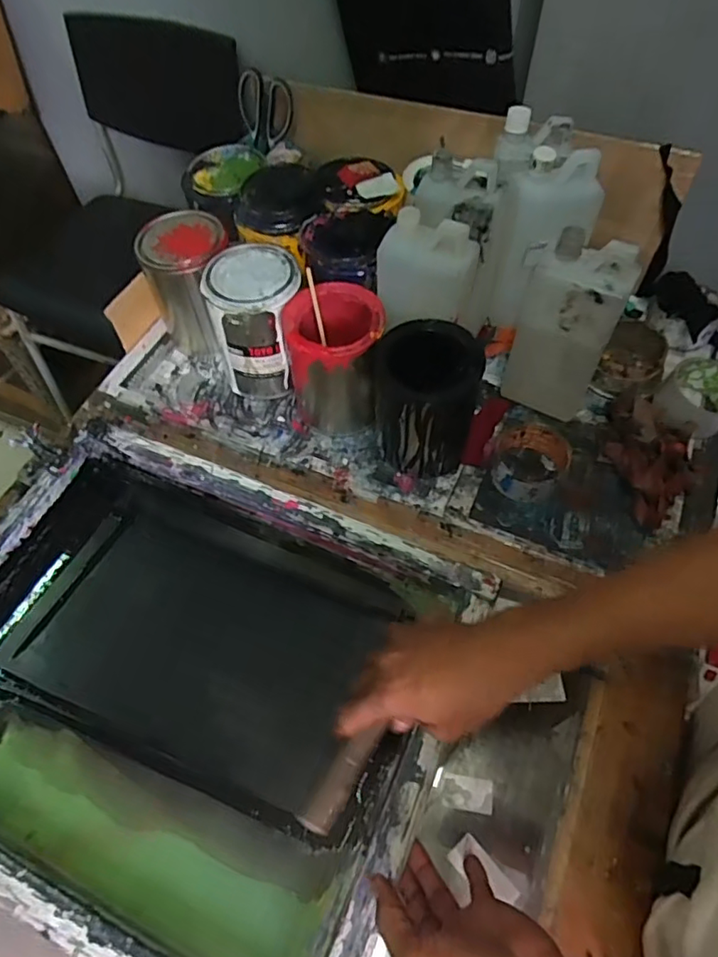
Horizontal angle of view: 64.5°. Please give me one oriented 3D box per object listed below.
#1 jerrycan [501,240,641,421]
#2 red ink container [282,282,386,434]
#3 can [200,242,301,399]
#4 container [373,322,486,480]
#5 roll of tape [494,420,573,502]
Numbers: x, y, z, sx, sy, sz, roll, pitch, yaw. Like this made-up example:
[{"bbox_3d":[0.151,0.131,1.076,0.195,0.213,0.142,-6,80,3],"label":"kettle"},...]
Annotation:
[{"bbox_3d":[0.219,-0.152,0.607,0.095,0.191,0.049,24,62,16],"label":"jerrycan"},{"bbox_3d":[-0.026,-0.131,0.658,0.108,0.143,0.108,-2,60,0],"label":"red ink container"},{"bbox_3d":[-0.118,-0.183,0.688,0.105,0.159,0.100,-1,58,1],"label":"can"},{"bbox_3d":[0.076,-0.083,0.627,0.106,0.151,0.106,-1,58,1],"label":"container"},{"bbox_3d":[0.192,-0.018,0.642,0.078,0.048,0.082,-1,58,1],"label":"roll of tape"}]

